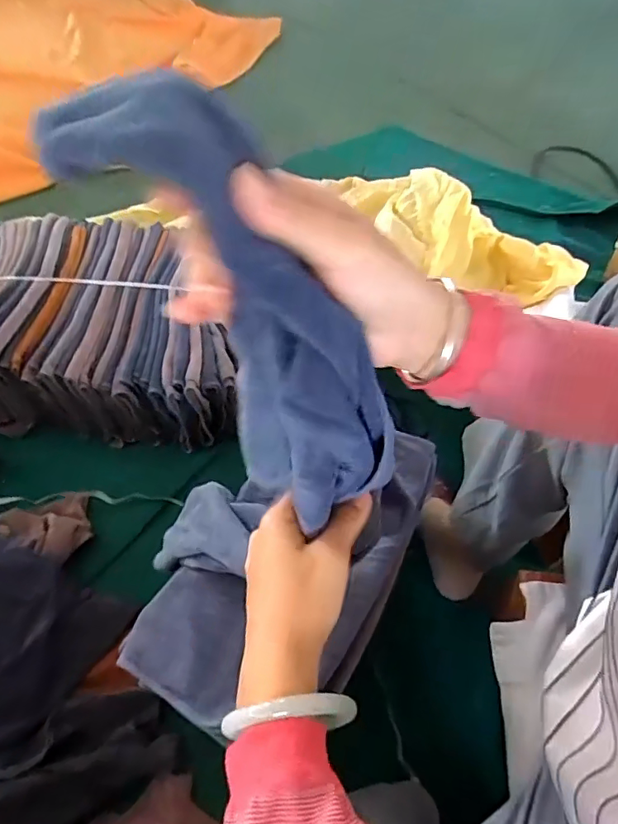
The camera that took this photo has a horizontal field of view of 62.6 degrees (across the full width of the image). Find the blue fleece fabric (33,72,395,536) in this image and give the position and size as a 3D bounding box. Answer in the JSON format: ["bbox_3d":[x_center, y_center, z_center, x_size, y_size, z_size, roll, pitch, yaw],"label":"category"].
[{"bbox_3d":[-0.021,-0.036,0.240,0.069,0.224,0.062,5,44,44],"label":"blue fleece fabric"}]

